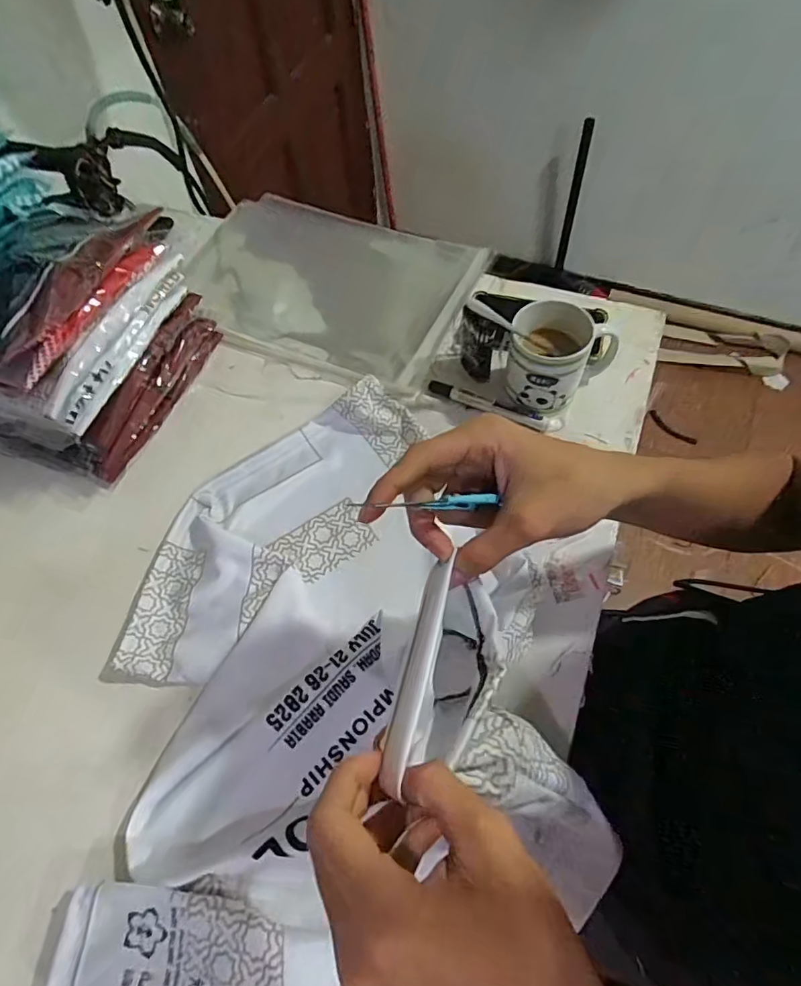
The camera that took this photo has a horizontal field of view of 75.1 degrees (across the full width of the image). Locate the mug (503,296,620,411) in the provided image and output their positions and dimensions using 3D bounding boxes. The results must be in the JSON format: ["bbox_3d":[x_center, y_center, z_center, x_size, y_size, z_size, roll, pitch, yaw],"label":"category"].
[{"bbox_3d":[0.166,-0.139,0.552,0.107,0.085,0.083,18,64,13],"label":"mug"}]

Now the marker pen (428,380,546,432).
[{"bbox_3d":[0.095,-0.101,0.585,0.140,0.009,0.015,26,66,16],"label":"marker pen"}]

